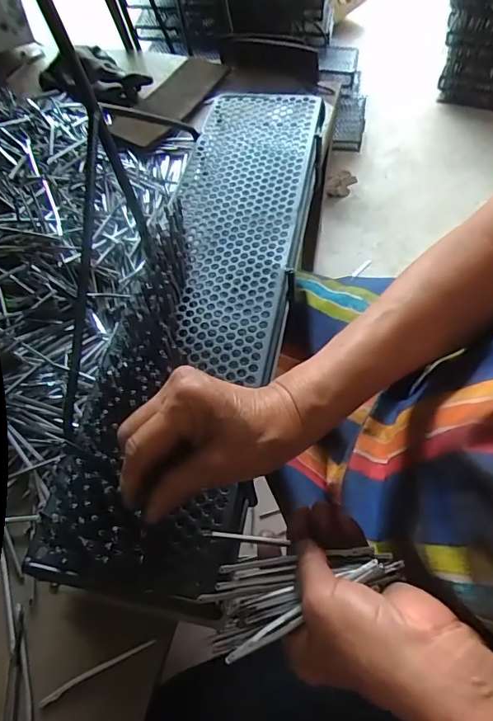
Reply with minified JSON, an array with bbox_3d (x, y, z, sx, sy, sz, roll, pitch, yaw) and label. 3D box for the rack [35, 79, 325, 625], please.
[{"bbox_3d":[-0.031,-0.094,0.480,0.150,0.054,0.595,12,56,1],"label":"rack"}]

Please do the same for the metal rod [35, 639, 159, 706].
[{"bbox_3d":[-0.120,0.251,0.386,0.095,0.005,0.007,-25,61,-12],"label":"metal rod"}]

